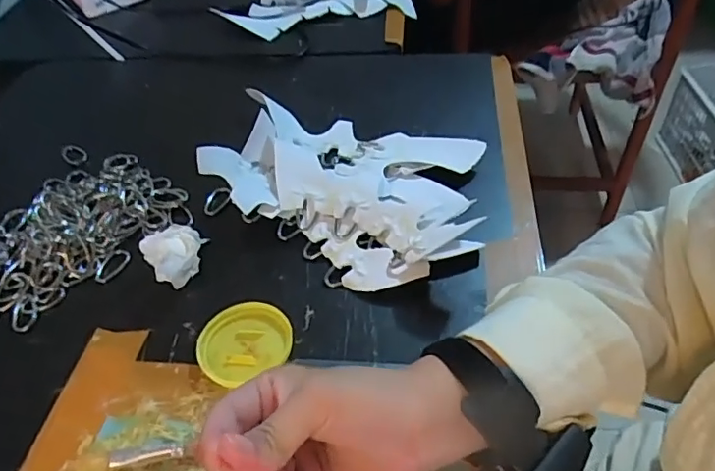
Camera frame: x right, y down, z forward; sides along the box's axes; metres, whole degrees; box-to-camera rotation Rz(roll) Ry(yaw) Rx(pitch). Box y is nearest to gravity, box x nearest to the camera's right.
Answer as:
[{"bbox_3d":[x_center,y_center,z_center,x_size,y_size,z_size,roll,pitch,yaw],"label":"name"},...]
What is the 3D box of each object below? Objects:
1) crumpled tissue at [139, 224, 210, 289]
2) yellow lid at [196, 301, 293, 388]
[{"bbox_3d":[-0.140,0.017,0.440,0.047,0.033,0.043,-29,52,-22],"label":"crumpled tissue"},{"bbox_3d":[-0.083,0.076,0.400,0.066,0.010,0.057,-20,49,-15],"label":"yellow lid"}]

